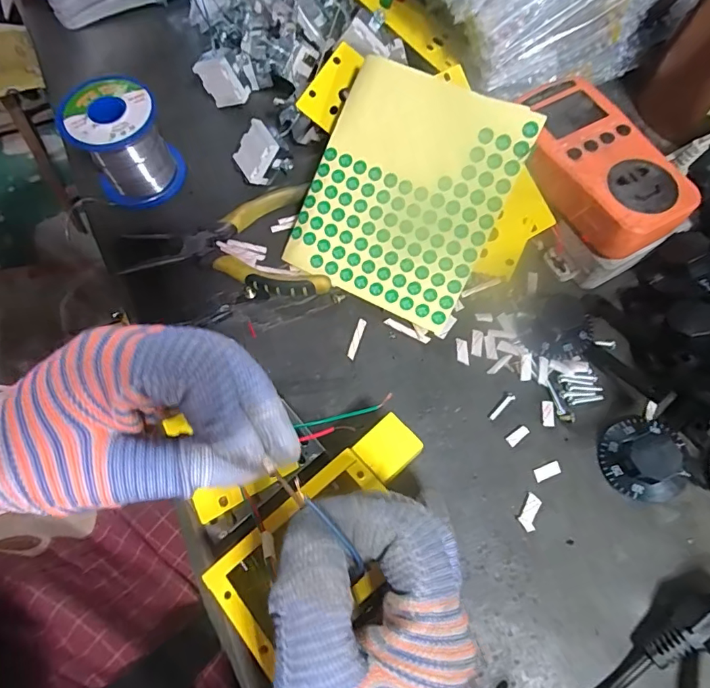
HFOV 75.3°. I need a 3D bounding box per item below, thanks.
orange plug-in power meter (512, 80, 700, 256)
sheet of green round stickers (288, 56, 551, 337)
[{"bbox_3d":[0.154,-0.117,0.308,0.074,0.034,0.127,-26,71,-10],"label":"orange plug-in power meter"},{"bbox_3d":[0.034,-0.103,0.317,0.130,0.009,0.149,27,99,11],"label":"sheet of green round stickers"}]

